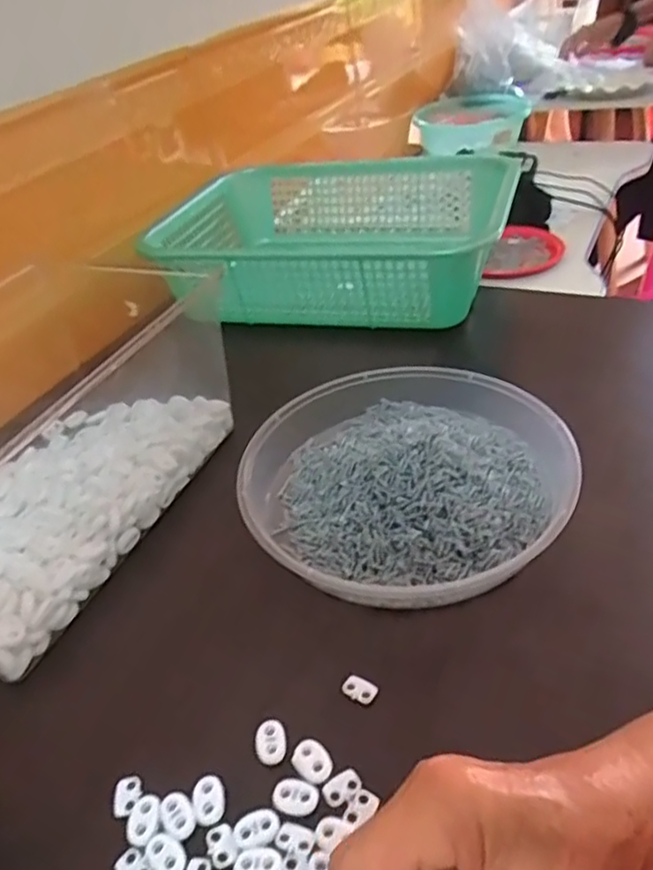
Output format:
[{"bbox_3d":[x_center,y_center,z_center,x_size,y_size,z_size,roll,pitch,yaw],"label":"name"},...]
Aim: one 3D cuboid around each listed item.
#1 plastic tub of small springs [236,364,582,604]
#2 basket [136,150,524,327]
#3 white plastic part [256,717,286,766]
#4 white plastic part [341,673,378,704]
[{"bbox_3d":[0.056,0.022,0.479,0.226,0.045,0.218,-5,40,4],"label":"plastic tub of small springs"},{"bbox_3d":[0.008,-0.216,0.752,0.378,0.108,0.298,3,40,16],"label":"basket"},{"bbox_3d":[-0.030,0.163,0.351,0.016,0.005,0.024,-12,40,-5],"label":"white plastic part"},{"bbox_3d":[0.019,0.143,0.371,0.018,0.004,0.012,23,49,31],"label":"white plastic part"}]

